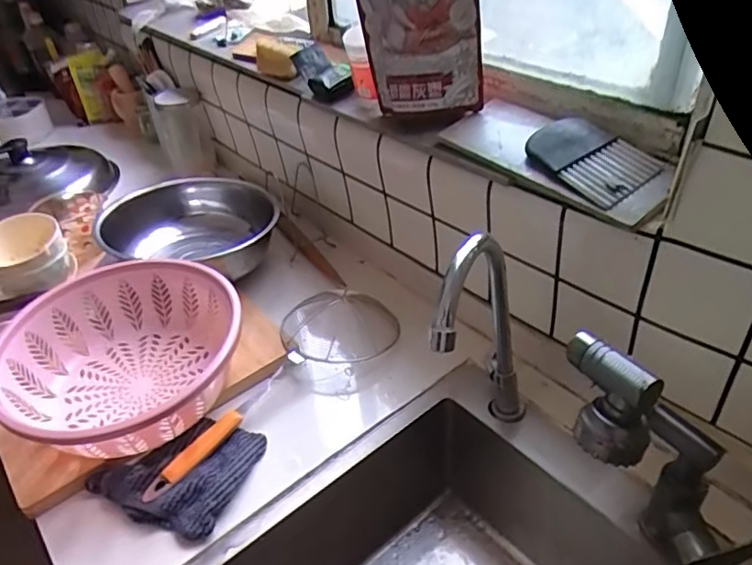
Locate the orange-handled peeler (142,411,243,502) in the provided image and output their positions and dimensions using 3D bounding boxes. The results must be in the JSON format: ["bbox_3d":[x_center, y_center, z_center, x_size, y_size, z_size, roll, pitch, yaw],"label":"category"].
[{"bbox_3d":[-0.211,0.202,0.691,0.026,0.019,0.135,24,45,32],"label":"orange-handled peeler"}]

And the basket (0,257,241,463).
[{"bbox_3d":[-0.311,0.099,0.747,0.286,0.104,0.281,-3,37,2],"label":"basket"}]

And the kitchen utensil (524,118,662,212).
[{"bbox_3d":[0.236,-0.137,0.633,0.098,0.035,0.131,-22,41,-23],"label":"kitchen utensil"}]

